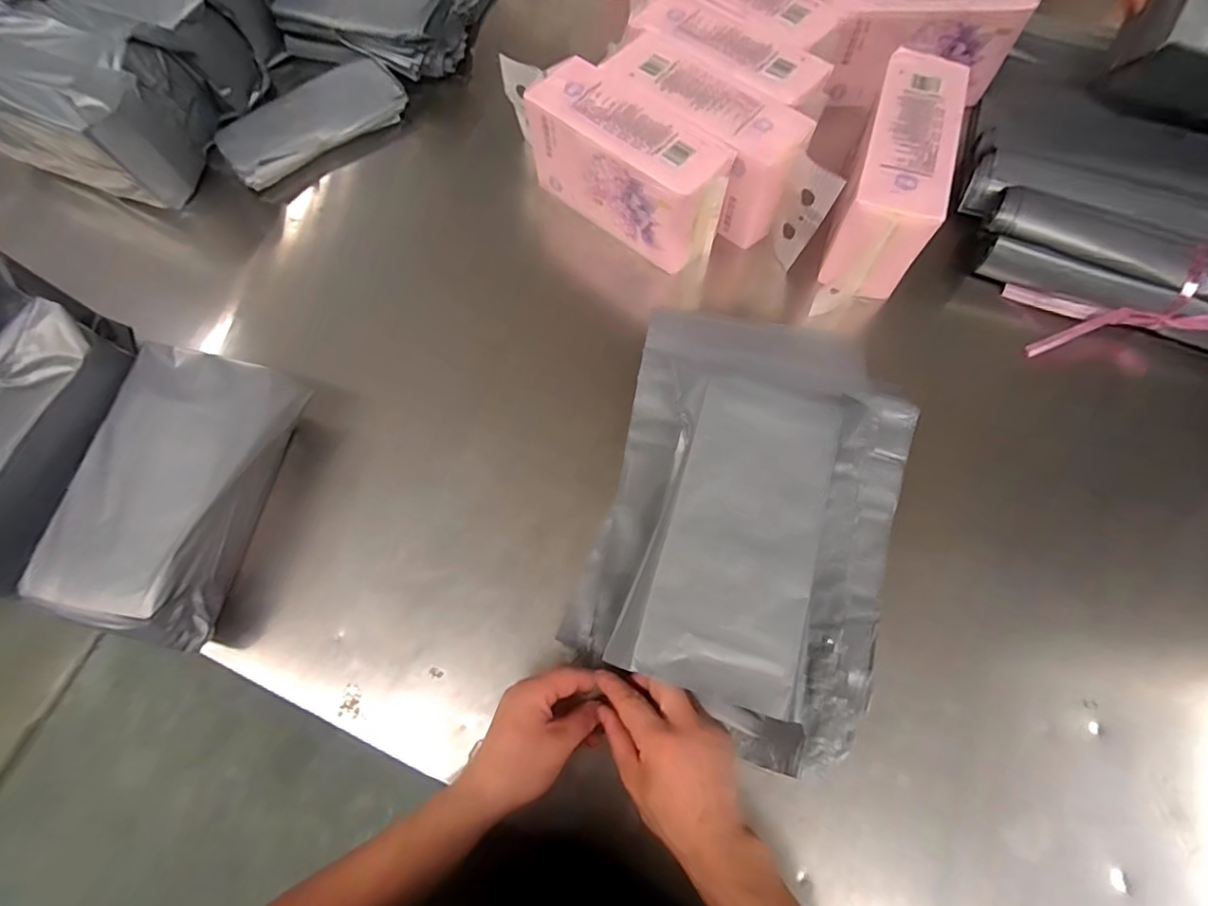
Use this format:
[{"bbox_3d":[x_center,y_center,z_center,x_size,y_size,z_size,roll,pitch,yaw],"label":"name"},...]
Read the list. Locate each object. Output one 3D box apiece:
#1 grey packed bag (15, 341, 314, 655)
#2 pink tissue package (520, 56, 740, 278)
[{"bbox_3d":[-0.417,0.033,0.551,0.153,0.077,0.259,14,71,6],"label":"grey packed bag"},{"bbox_3d":[0.027,-0.340,0.677,0.255,0.122,0.096,39,75,13],"label":"pink tissue package"}]

